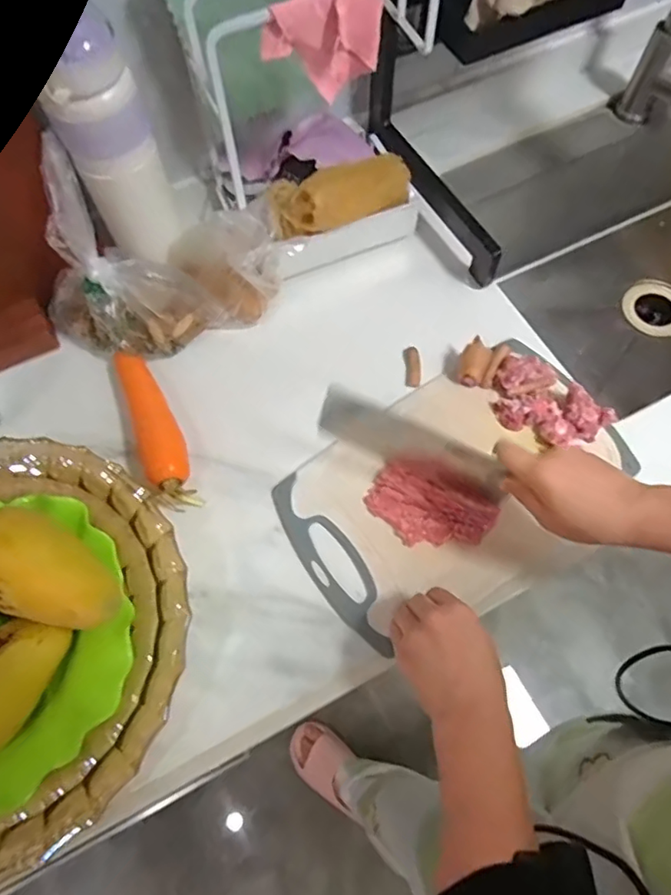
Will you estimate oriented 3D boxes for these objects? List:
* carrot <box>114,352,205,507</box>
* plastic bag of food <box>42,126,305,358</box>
[{"bbox_3d":[-0.190,-0.025,0.580,0.045,0.043,0.186,-24,68,-9],"label":"carrot"},{"bbox_3d":[-0.180,-0.189,0.571,0.269,0.184,0.115,-5,66,-1],"label":"plastic bag of food"}]

